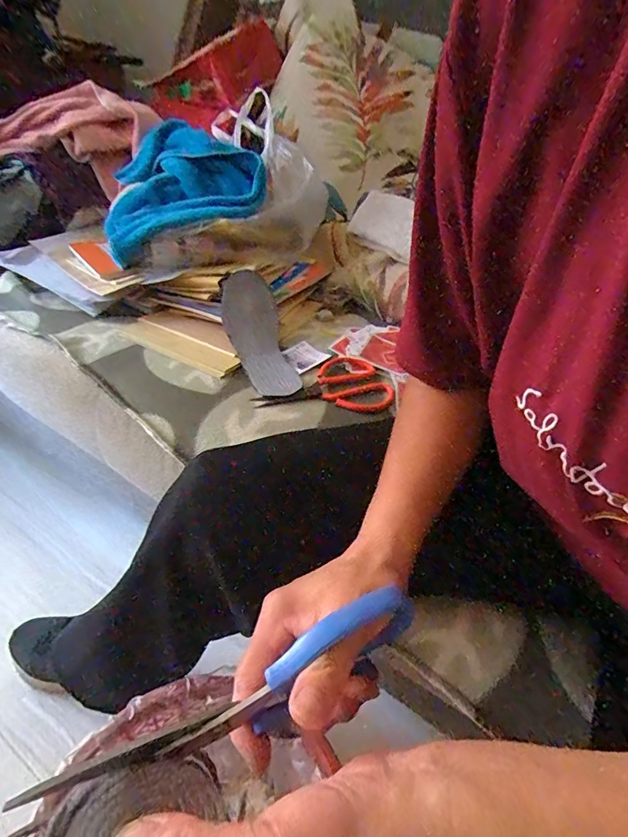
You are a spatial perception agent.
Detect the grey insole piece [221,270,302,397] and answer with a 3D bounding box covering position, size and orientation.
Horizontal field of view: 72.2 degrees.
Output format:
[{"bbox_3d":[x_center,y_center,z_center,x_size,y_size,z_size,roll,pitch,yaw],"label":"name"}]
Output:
[{"bbox_3d":[-0.078,-0.117,0.598,0.079,0.037,0.244,-8,55,-17],"label":"grey insole piece"}]

